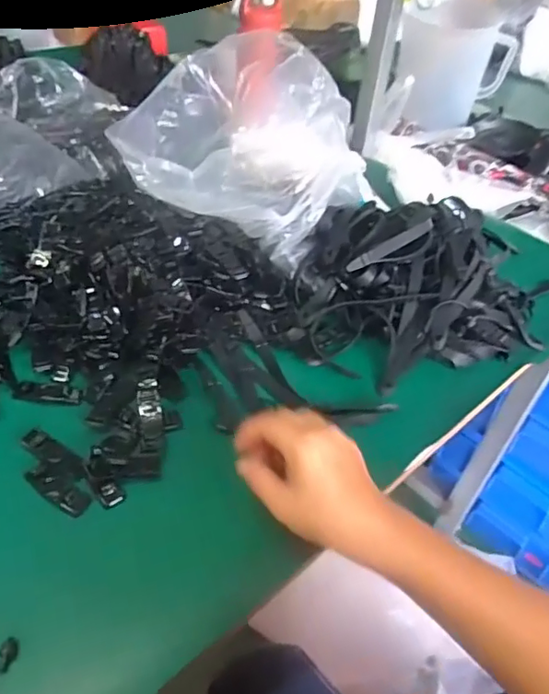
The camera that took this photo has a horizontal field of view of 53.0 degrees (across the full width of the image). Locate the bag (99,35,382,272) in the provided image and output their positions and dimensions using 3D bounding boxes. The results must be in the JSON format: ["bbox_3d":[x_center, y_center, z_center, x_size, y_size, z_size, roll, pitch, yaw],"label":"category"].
[{"bbox_3d":[-0.042,-0.237,0.639,0.264,0.191,0.161,15,43,10],"label":"bag"}]

